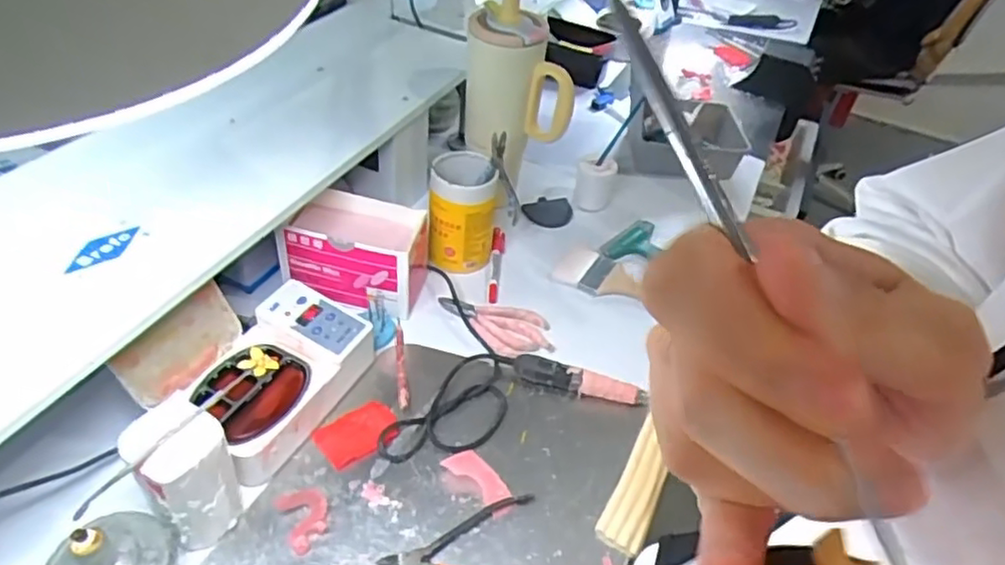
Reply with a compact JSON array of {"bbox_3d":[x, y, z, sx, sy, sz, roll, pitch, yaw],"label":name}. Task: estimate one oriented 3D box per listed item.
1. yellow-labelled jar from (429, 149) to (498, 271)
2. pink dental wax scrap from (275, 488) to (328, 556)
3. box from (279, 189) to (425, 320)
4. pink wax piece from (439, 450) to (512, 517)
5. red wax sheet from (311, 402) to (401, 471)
[{"bbox_3d":[-0.051,-0.085,0.824,0.080,0.134,0.079,4,43,-3],"label":"yellow-labelled jar"},{"bbox_3d":[-0.175,0.210,0.586,0.042,0.017,0.053,-18,49,-24],"label":"pink dental wax scrap"},{"bbox_3d":[-0.172,-0.035,0.773,0.152,0.101,0.089,12,44,6],"label":"box"},{"bbox_3d":[-0.019,0.188,0.627,0.075,0.015,0.035,34,50,26],"label":"pink wax piece"},{"bbox_3d":[-0.145,0.149,0.658,0.077,0.008,0.057,-29,54,-32],"label":"red wax sheet"}]

